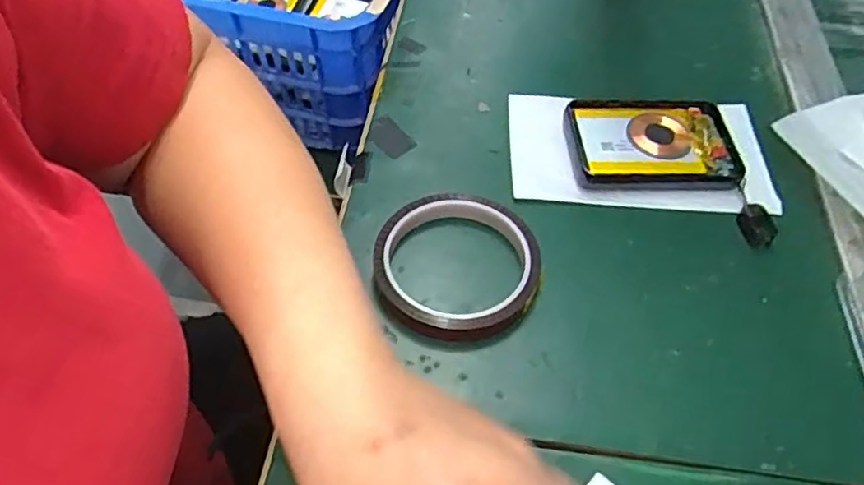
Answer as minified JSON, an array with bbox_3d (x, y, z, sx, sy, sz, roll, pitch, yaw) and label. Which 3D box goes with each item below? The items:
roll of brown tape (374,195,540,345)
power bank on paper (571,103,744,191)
[{"bbox_3d":[0.014,0.012,0.349,0.092,0.017,0.091,0,53,0],"label":"roll of brown tape"},{"bbox_3d":[0.149,-0.065,0.409,0.105,0.014,0.069,-1,53,-1],"label":"power bank on paper"}]

